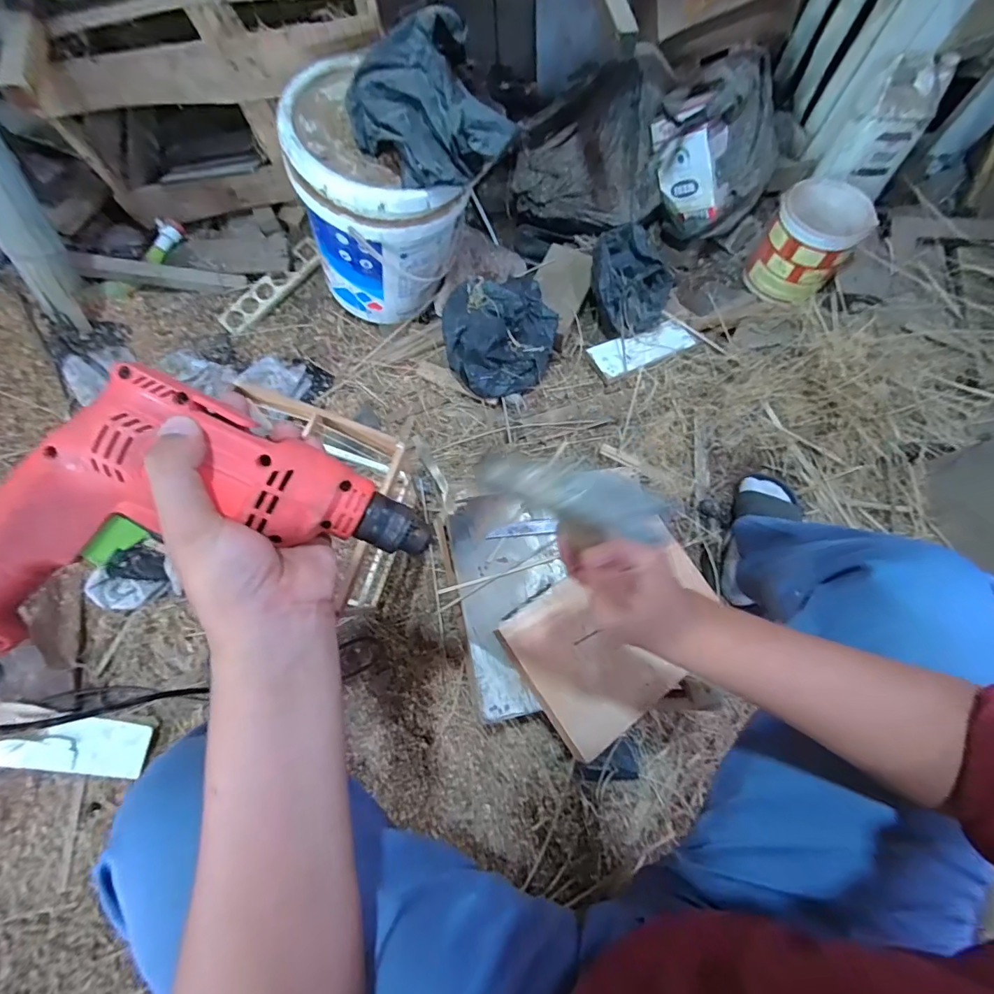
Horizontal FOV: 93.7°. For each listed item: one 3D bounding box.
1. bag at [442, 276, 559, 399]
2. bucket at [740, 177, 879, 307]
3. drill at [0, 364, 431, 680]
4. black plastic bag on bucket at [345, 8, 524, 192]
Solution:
[{"bbox_3d":[0.012,-0.326,0.948,0.234,0.120,0.190,-16,70,-7],"label":"bag"},{"bbox_3d":[0.682,-0.557,1.043,0.207,0.166,0.182,-41,75,-14],"label":"bucket"},{"bbox_3d":[-0.189,0.001,0.272,0.267,0.070,0.136,-14,108,-12],"label":"drill"},{"bbox_3d":[-0.098,-0.565,0.673,0.206,0.126,0.181,-24,72,-9],"label":"black plastic bag on bucket"}]

